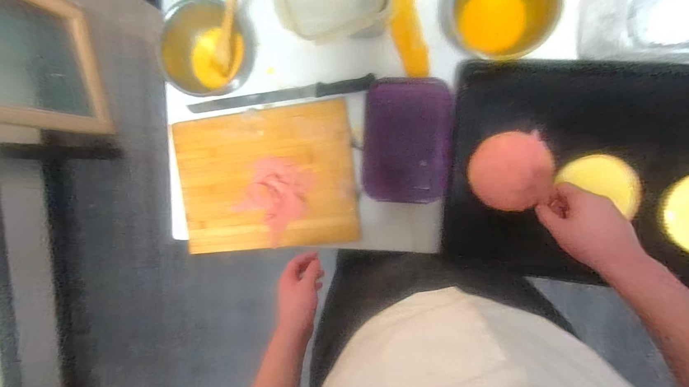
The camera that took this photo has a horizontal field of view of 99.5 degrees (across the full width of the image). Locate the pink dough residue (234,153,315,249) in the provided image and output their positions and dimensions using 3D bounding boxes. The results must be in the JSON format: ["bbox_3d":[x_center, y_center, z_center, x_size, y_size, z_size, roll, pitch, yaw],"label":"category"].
[{"bbox_3d":[-0.154,0.013,0.630,0.141,0.009,0.175,25,98,5],"label":"pink dough residue"}]

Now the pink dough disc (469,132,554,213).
[{"bbox_3d":[0.318,-0.042,0.555,0.144,0.016,0.143,1,94,9],"label":"pink dough disc"}]

